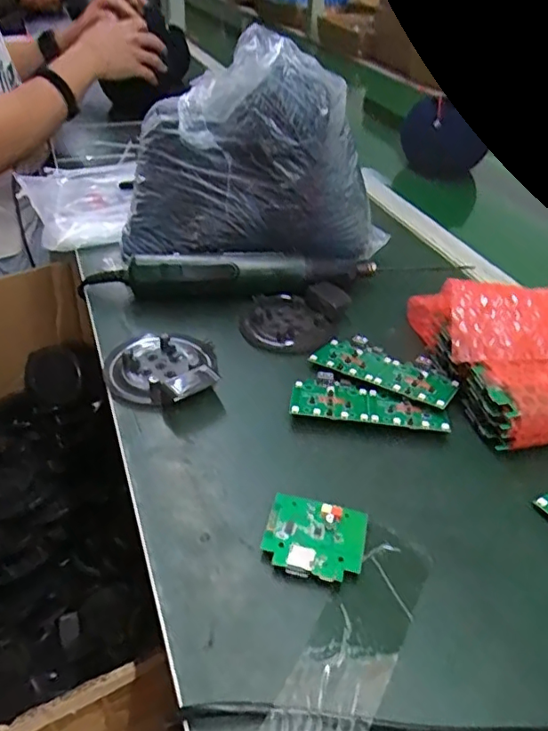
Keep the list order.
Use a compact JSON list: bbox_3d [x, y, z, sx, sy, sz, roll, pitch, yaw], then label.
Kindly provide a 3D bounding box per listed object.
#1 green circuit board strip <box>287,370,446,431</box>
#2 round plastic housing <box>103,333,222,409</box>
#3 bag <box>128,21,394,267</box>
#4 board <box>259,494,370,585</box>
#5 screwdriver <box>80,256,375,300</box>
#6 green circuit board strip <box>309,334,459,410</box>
[{"bbox_3d":[0.074,0.028,0.438,0.114,0.005,0.052,7,31,5],"label":"green circuit board strip"},{"bbox_3d":[-0.092,0.000,0.462,0.086,0.022,0.083,2,38,-2],"label":"round plastic housing"},{"bbox_3d":[-0.016,-0.198,0.564,0.255,0.206,0.123,2,38,-2],"label":"bag"},{"bbox_3d":[0.025,0.105,0.346,0.059,0.013,0.052,11,39,9],"label":"board"},{"bbox_3d":[-0.043,-0.085,0.551,0.278,0.050,0.033,-2,38,-6],"label":"screwdriver"},{"bbox_3d":[0.093,0.004,0.472,0.115,0.014,0.054,26,43,26],"label":"green circuit board strip"}]

